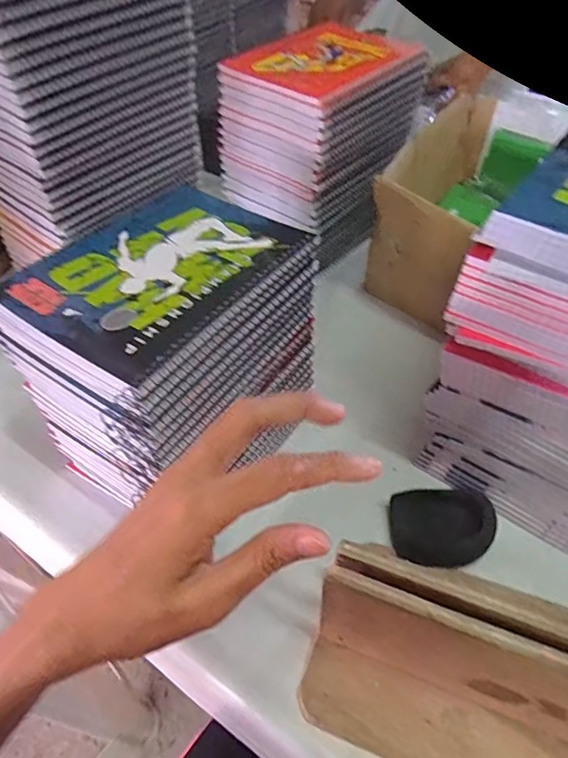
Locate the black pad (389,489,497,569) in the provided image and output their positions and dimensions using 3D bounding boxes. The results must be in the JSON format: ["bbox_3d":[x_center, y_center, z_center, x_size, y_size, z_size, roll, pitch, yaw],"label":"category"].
[{"bbox_3d":[0.136,0.127,0.447,0.084,0.033,0.060,3,49,4],"label":"black pad"}]

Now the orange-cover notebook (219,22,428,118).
[{"bbox_3d":[0.041,-0.345,0.565,0.153,0.017,0.174,37,64,27],"label":"orange-cover notebook"}]

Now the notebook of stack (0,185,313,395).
[{"bbox_3d":[-0.091,-0.083,0.385,0.144,0.011,0.195,28,55,23],"label":"notebook of stack"}]

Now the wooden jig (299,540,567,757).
[{"bbox_3d":[0.110,0.193,0.321,0.202,0.116,0.087,15,51,14],"label":"wooden jig"}]

